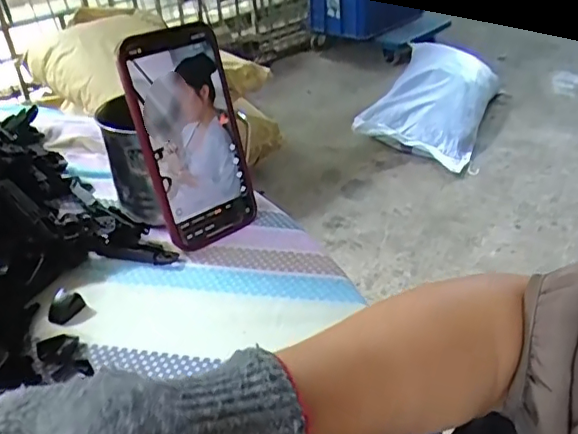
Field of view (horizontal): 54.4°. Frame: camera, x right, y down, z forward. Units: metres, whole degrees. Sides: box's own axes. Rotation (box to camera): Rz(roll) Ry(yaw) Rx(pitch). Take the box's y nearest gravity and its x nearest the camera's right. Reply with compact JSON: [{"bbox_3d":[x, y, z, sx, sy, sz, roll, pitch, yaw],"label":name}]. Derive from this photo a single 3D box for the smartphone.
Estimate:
[{"bbox_3d":[-0.070,-0.057,0.416,0.073,0.156,0.012,-24,22,-31],"label":"smartphone"}]

